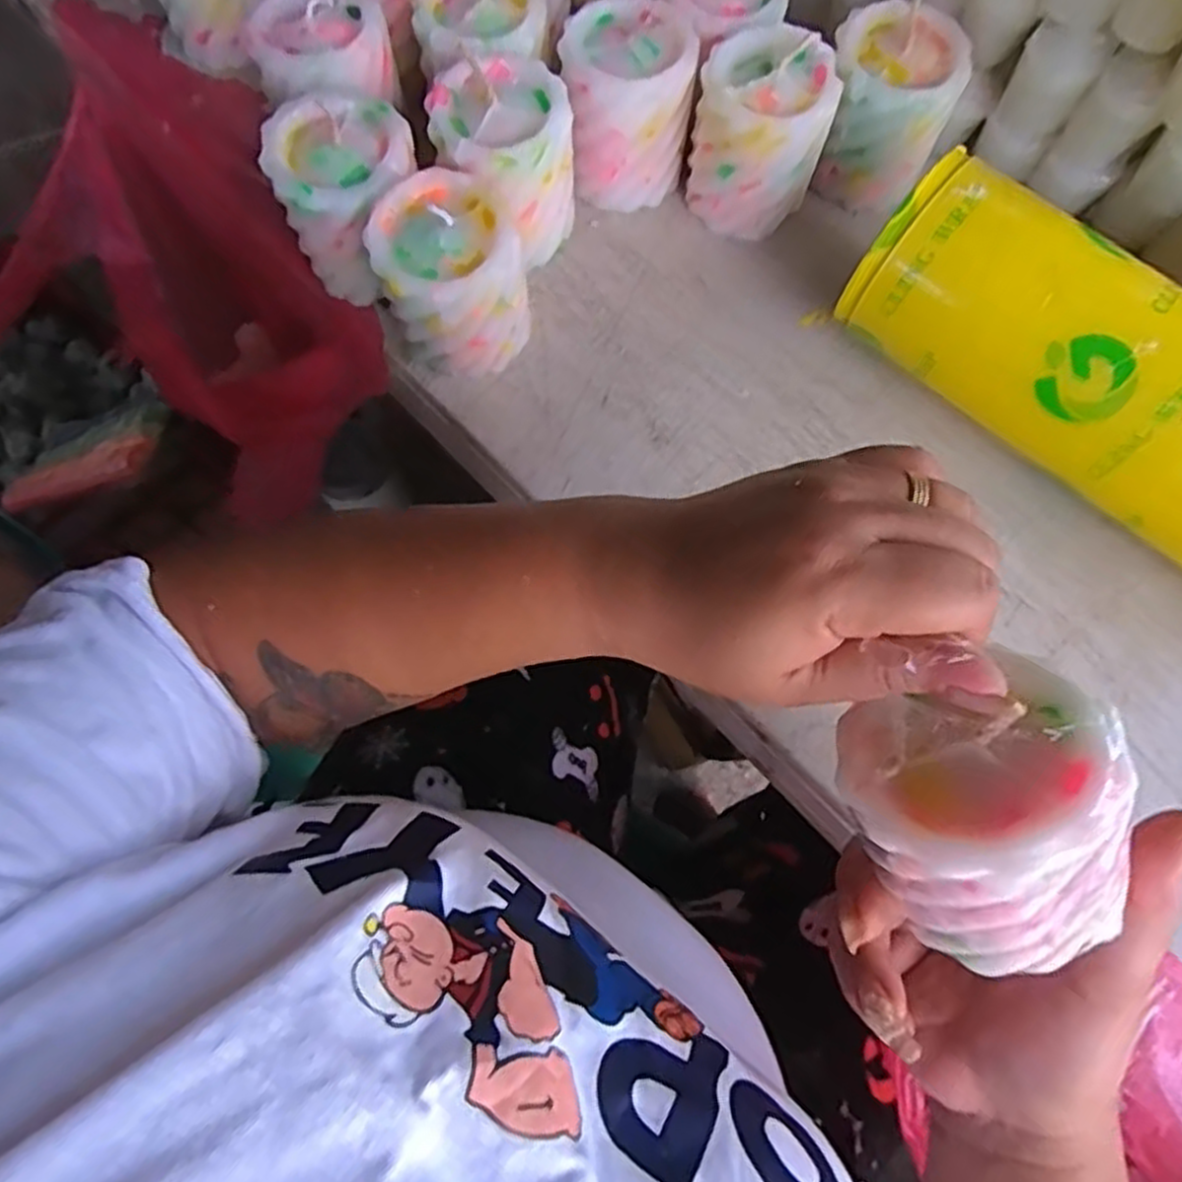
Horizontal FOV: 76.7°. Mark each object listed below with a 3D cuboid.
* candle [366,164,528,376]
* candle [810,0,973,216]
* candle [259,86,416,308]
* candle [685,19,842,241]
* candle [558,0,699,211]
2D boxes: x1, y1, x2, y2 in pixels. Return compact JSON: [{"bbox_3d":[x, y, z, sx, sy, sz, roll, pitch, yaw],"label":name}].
[{"bbox_3d":[-0.067,-0.148,0.364,0.063,0.074,0.065,0,73,0],"label":"candle"},{"bbox_3d":[0.158,-0.259,0.403,0.065,0.068,0.061,27,74,8],"label":"candle"},{"bbox_3d":[-0.119,-0.197,0.377,0.068,0.069,0.078,-21,74,-7],"label":"candle"},{"bbox_3d":[0.090,-0.239,0.392,0.064,0.078,0.068,0,73,0],"label":"candle"},{"bbox_3d":[0.019,-0.261,0.401,0.065,0.073,0.071,1,73,0],"label":"candle"}]

